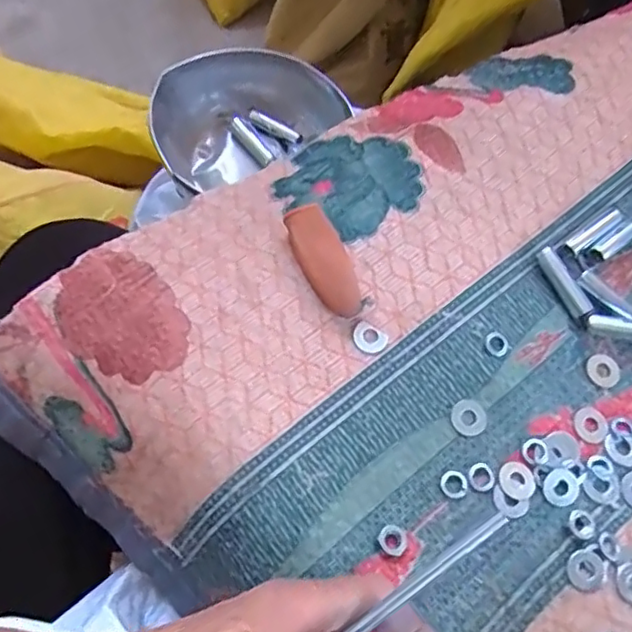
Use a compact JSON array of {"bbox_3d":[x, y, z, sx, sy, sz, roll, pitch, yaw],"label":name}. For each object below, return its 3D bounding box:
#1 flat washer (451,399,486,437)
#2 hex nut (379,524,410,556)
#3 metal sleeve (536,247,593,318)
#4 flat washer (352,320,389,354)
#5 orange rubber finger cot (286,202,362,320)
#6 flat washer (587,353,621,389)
[{"bbox_3d":[0.080,0.053,0.319,0.019,0.004,0.018,1,67,-1],"label":"flat washer"},{"bbox_3d":[0.037,0.107,0.292,0.014,0.005,0.014,27,69,10],"label":"hex nut"},{"bbox_3d":[0.139,-0.019,0.344,0.010,0.011,0.041,-26,70,-12],"label":"metal sleeve"},{"bbox_3d":[0.029,0.012,0.330,0.019,0.004,0.015,32,70,11],"label":"flat washer"},{"bbox_3d":[0.005,-0.028,0.332,0.022,0.025,0.064,-23,70,-11],"label":"orange rubber finger cot"},{"bbox_3d":[0.158,0.030,0.335,0.018,0.004,0.018,-33,72,-14],"label":"flat washer"}]

